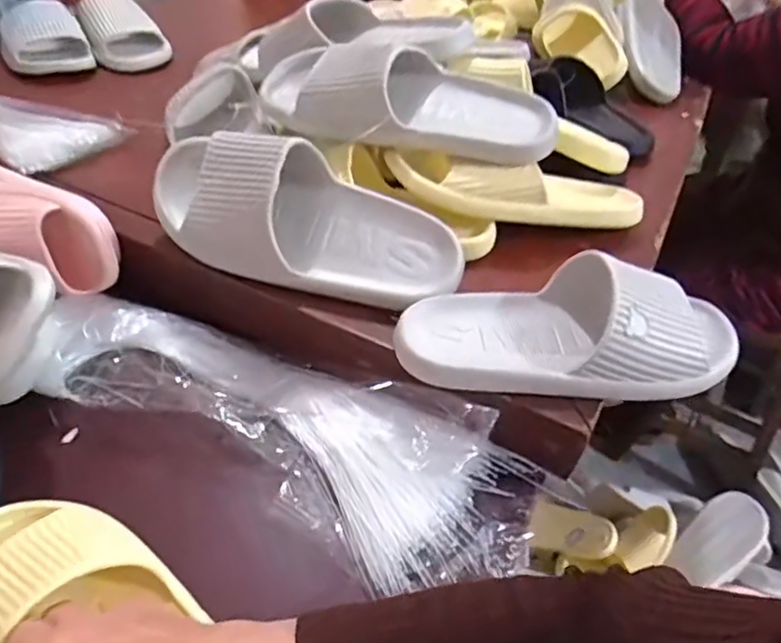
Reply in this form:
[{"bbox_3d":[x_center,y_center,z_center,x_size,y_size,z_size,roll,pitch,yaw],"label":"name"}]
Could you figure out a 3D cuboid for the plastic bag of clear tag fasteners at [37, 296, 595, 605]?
[{"bbox_3d":[-0.098,0.081,0.485,0.446,0.045,0.140,23,45,18],"label":"plastic bag of clear tag fasteners"}]

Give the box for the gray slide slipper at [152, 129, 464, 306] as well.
[{"bbox_3d":[-0.077,-0.089,0.502,0.284,0.070,0.116,18,76,3],"label":"gray slide slipper"}]

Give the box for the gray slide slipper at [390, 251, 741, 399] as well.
[{"bbox_3d":[0.144,-0.002,0.466,0.273,0.066,0.109,3,43,-3],"label":"gray slide slipper"}]

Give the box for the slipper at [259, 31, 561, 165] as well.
[{"bbox_3d":[0.017,-0.218,0.571,0.280,0.077,0.089,6,42,1],"label":"slipper"}]

